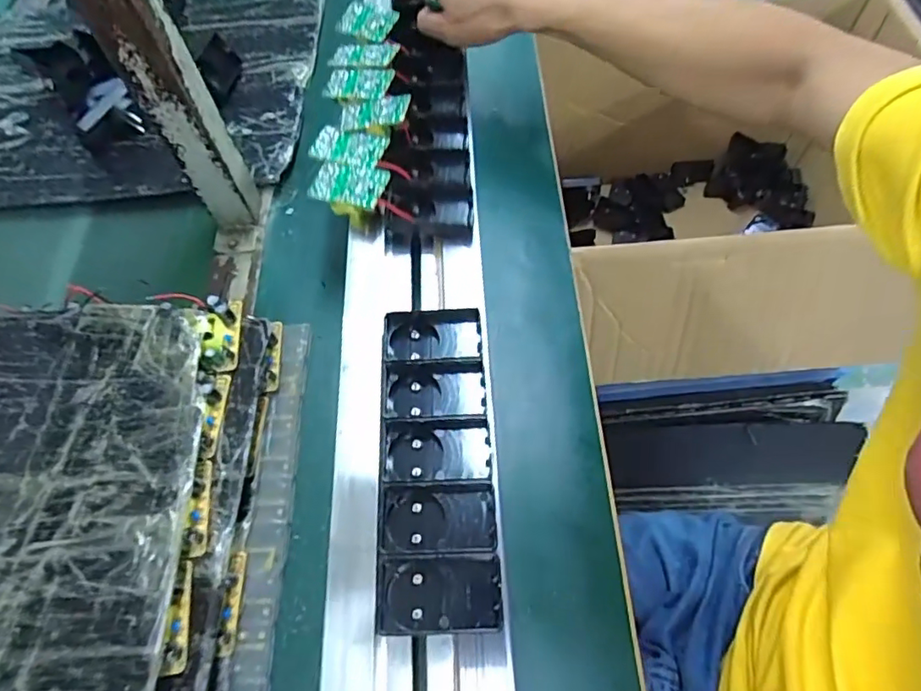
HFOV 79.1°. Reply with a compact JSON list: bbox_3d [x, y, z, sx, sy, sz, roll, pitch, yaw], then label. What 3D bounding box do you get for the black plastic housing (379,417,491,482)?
[{"bbox_3d":[-0.016,0.072,0.371,0.070,0.024,0.040,-2,62,3],"label":"black plastic housing"}]

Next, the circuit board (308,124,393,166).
[{"bbox_3d":[-0.095,-0.170,0.475,0.063,0.004,0.037,15,67,13],"label":"circuit board"}]

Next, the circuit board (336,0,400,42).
[{"bbox_3d":[-0.092,-0.323,0.553,0.072,0.008,0.039,25,85,27],"label":"circuit board"}]

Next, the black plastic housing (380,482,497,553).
[{"bbox_3d":[-0.013,0.108,0.351,0.070,0.018,0.043,-4,62,2],"label":"black plastic housing"}]

